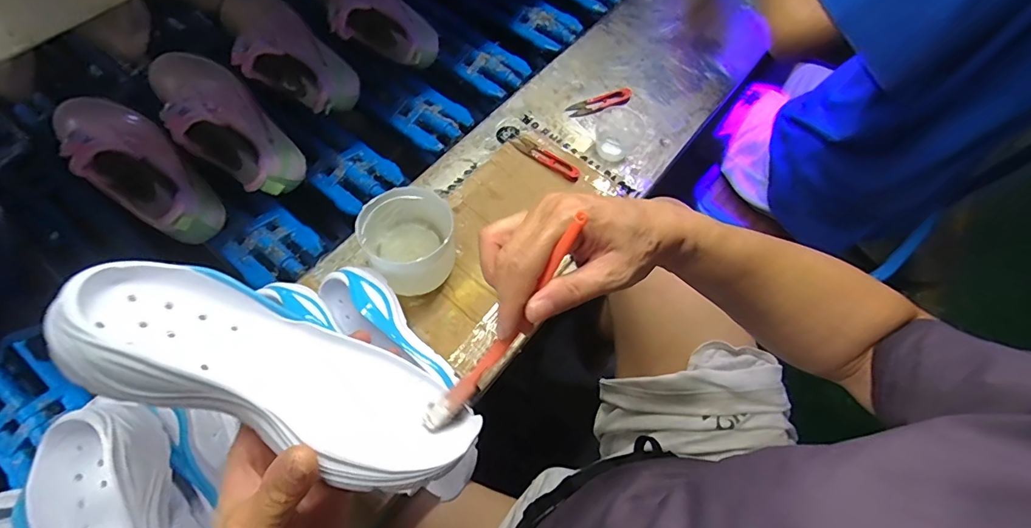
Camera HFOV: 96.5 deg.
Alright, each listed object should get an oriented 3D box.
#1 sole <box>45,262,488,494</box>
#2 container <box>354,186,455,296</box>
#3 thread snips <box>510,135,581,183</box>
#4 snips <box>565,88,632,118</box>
[{"bbox_3d":[-0.135,0.068,0.279,0.232,0.051,0.095,24,20,-10],"label":"sole"},{"bbox_3d":[-0.116,-0.017,0.491,0.079,0.086,0.087,-21,65,-13],"label":"container"},{"bbox_3d":[0.042,-0.139,0.605,0.096,0.009,0.023,31,65,13],"label":"thread snips"},{"bbox_3d":[0.123,-0.232,0.660,0.099,0.006,0.029,-21,65,-13],"label":"snips"}]

